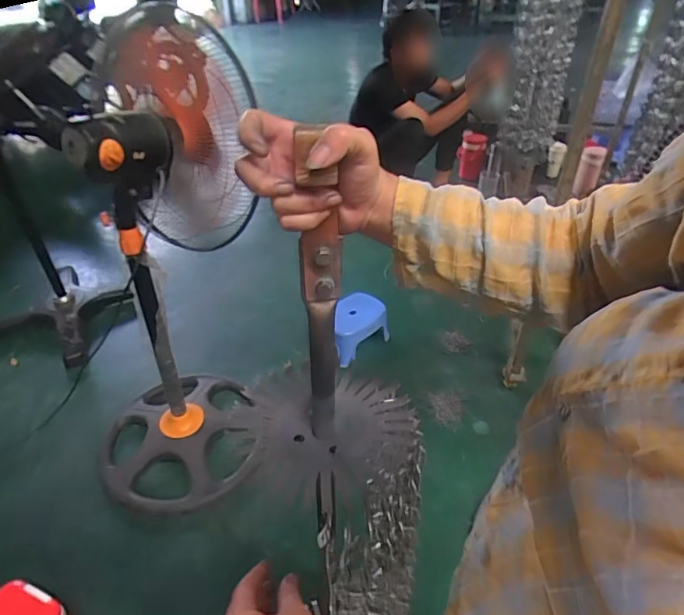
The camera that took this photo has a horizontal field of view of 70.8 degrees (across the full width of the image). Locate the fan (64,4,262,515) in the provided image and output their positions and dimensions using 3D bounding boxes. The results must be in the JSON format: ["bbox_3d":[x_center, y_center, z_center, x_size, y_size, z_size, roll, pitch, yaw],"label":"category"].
[{"bbox_3d":[-0.428,-0.017,1.154,0.524,0.967,0.437,-27,45,-29],"label":"fan"}]

